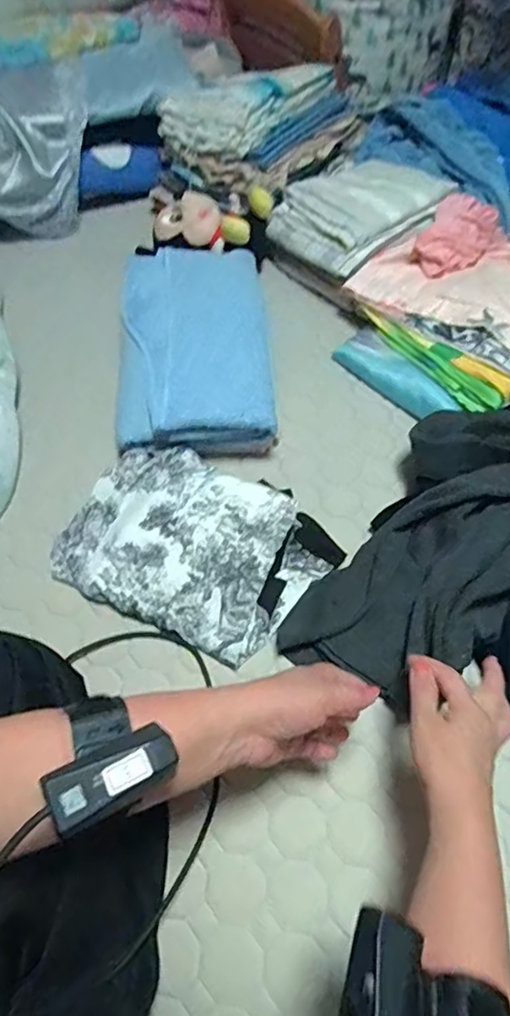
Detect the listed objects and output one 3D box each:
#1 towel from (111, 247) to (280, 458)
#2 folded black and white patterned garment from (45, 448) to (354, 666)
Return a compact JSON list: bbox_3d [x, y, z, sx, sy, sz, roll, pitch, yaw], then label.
[{"bbox_3d":[-0.084,-0.230,0.760,0.183,0.084,0.349,-2,56,-6],"label":"towel"},{"bbox_3d":[-0.065,0.037,0.630,0.275,0.040,0.194,23,57,11],"label":"folded black and white patterned garment"}]

